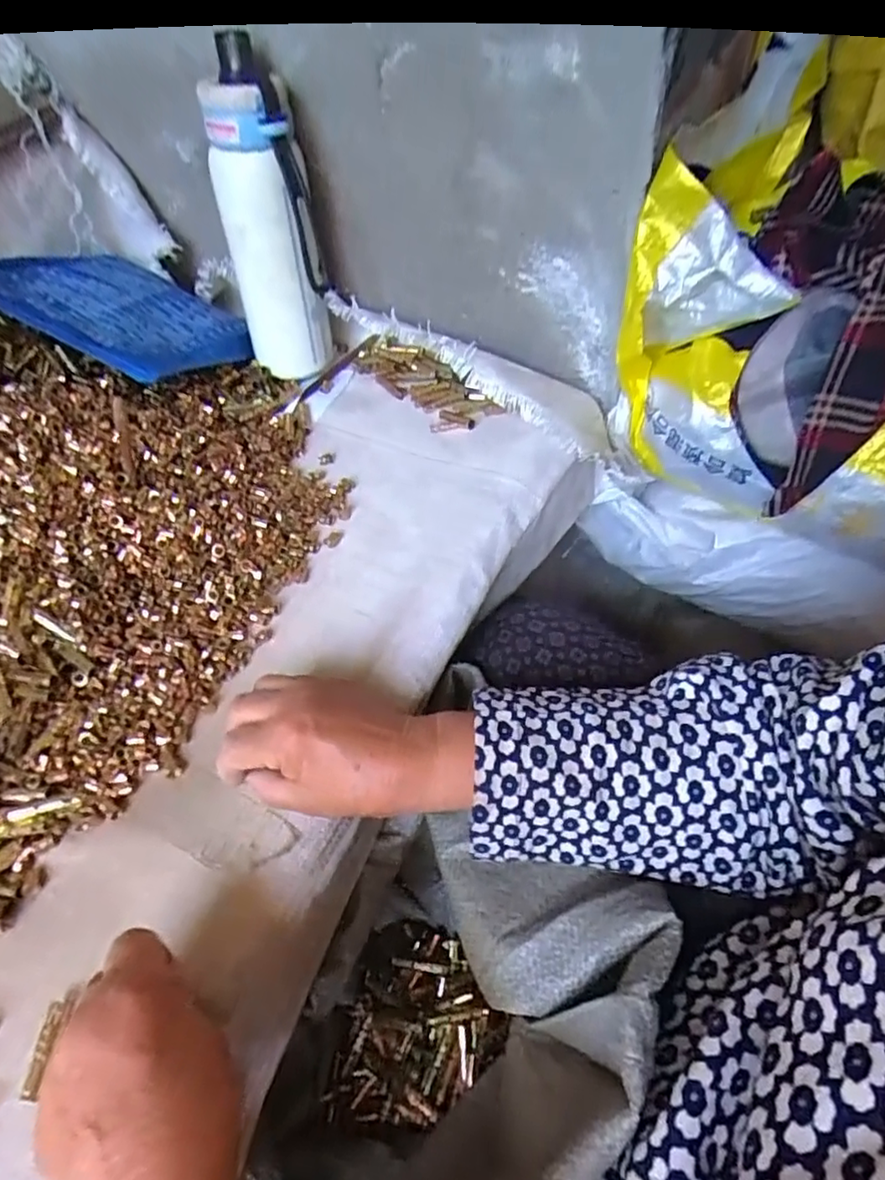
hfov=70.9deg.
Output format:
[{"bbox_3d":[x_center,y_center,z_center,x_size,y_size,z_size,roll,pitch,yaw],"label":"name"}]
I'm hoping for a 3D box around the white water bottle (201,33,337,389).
[{"bbox_3d":[-0.137,-0.279,0.509,0.077,0.239,0.056,-18,59,-10],"label":"white water bottle"}]

